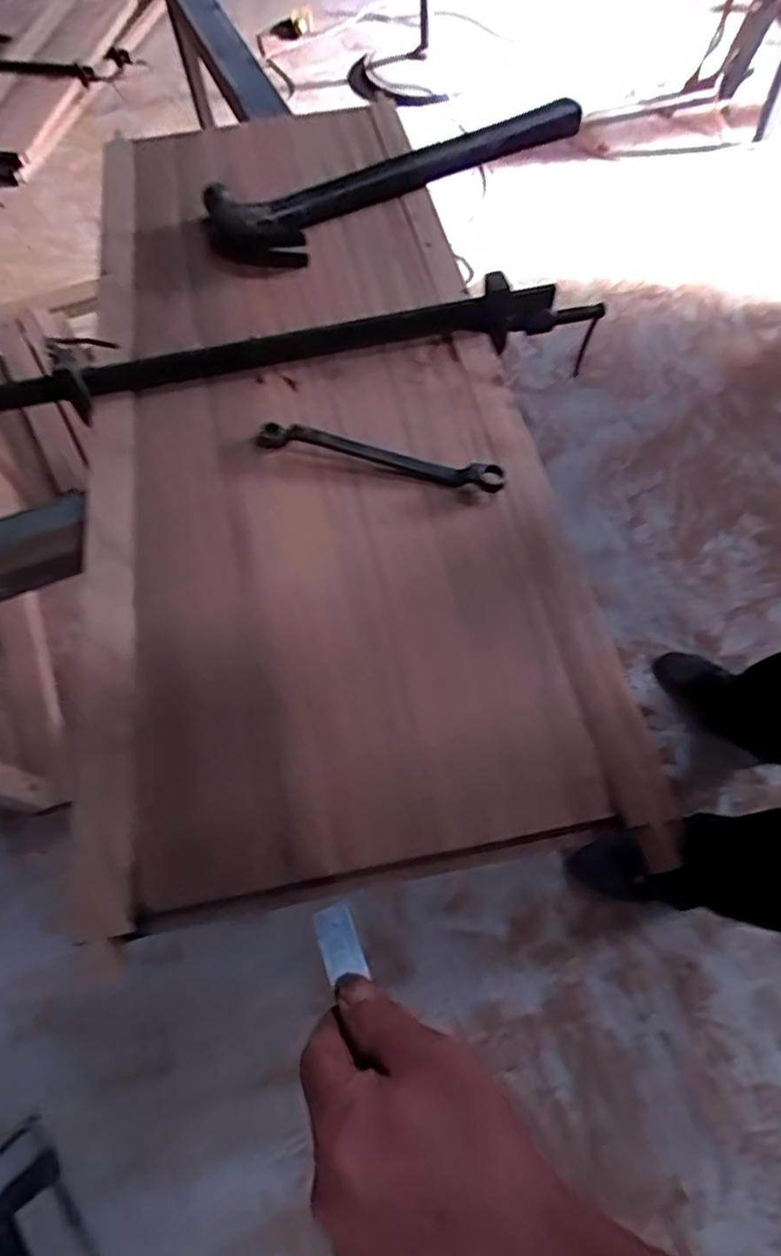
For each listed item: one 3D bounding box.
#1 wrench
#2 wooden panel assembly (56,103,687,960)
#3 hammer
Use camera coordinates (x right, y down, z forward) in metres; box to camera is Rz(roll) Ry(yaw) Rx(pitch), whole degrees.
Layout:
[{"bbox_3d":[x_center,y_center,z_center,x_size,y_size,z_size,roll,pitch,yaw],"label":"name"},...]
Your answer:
[{"bbox_3d":[-0.011,-0.132,0.468,0.196,0.018,0.019,15,67,7],"label":"wrench"},{"bbox_3d":[-0.080,-0.193,0.511,0.353,0.034,0.787,-11,66,-4],"label":"wooden panel assembly"},{"bbox_3d":[0.008,-0.492,0.646,0.421,0.027,0.125,-34,70,-13],"label":"hammer"}]

